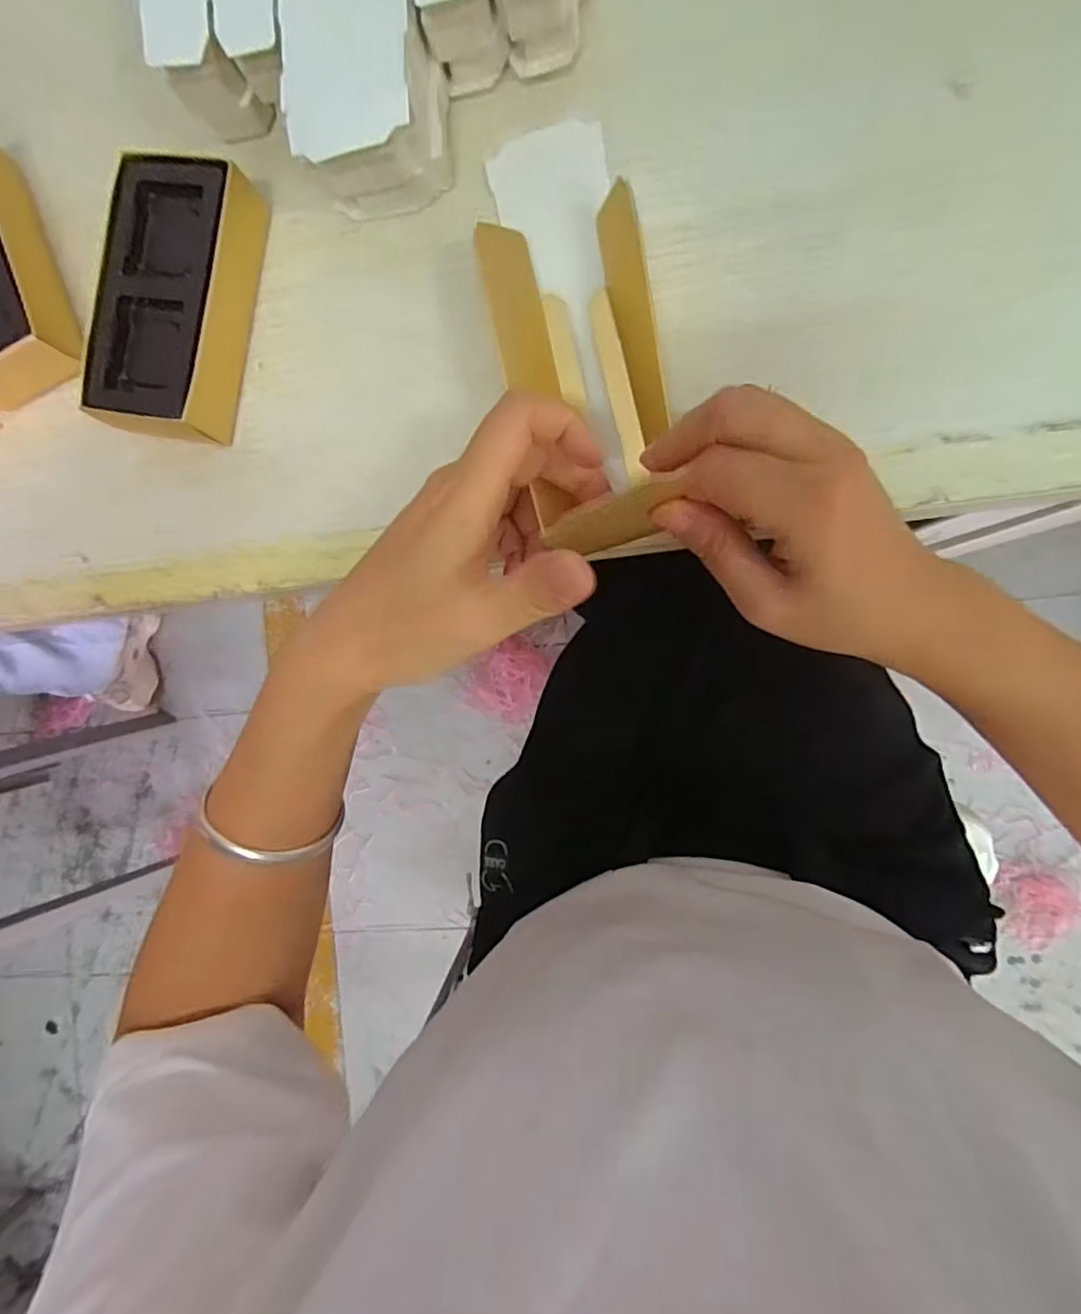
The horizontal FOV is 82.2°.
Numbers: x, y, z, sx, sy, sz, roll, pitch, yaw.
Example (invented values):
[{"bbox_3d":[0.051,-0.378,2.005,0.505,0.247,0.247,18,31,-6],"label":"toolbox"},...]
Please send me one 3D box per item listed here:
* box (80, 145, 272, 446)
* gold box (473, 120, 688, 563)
[{"bbox_3d":[-0.166,-0.159,0.285,0.056,0.036,0.118,12,92,9],"label":"box"},{"bbox_3d":[0.016,-0.136,0.261,0.066,0.025,0.187,-11,89,8],"label":"gold box"}]

